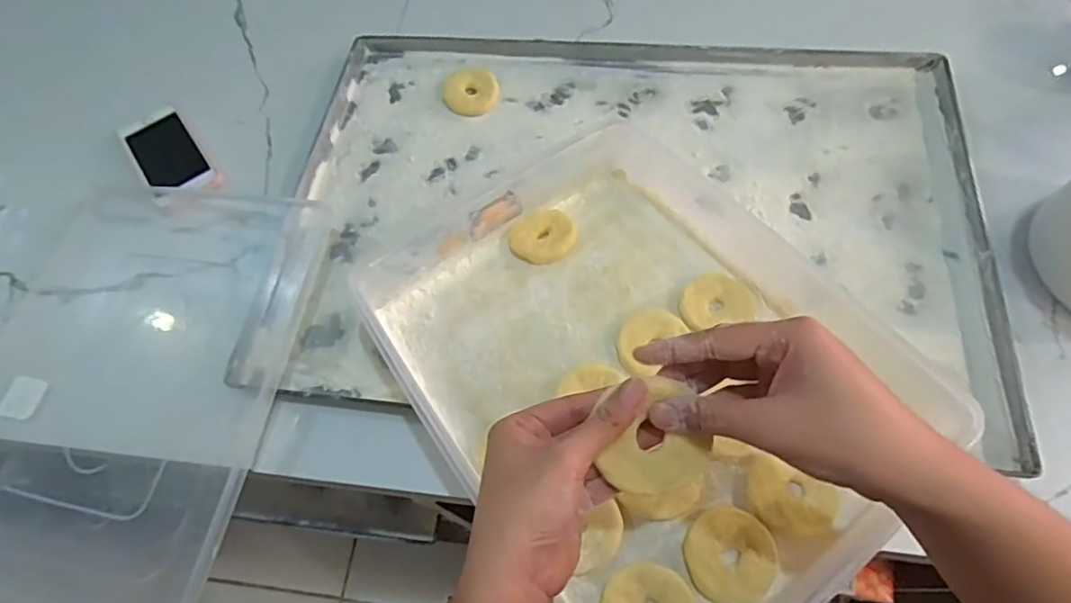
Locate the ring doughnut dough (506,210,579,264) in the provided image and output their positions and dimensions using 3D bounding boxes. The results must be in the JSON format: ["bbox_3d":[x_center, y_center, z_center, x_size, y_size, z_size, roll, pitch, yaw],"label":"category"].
[{"bbox_3d":[0.007,-0.057,0.513,0.058,0.010,0.052,-14,63,-4],"label":"ring doughnut dough"}]

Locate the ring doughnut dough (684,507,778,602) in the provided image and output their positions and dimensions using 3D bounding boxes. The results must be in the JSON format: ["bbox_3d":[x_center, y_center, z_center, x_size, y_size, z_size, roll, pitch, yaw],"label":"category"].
[{"bbox_3d":[0.129,0.168,0.380,0.057,0.008,0.057,-1,63,3],"label":"ring doughnut dough"}]

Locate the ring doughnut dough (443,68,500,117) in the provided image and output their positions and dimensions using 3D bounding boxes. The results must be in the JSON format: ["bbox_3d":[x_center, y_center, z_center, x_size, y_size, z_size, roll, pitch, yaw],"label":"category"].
[{"bbox_3d":[-0.068,-0.224,0.612,0.057,0.009,0.060,-1,63,3],"label":"ring doughnut dough"}]

